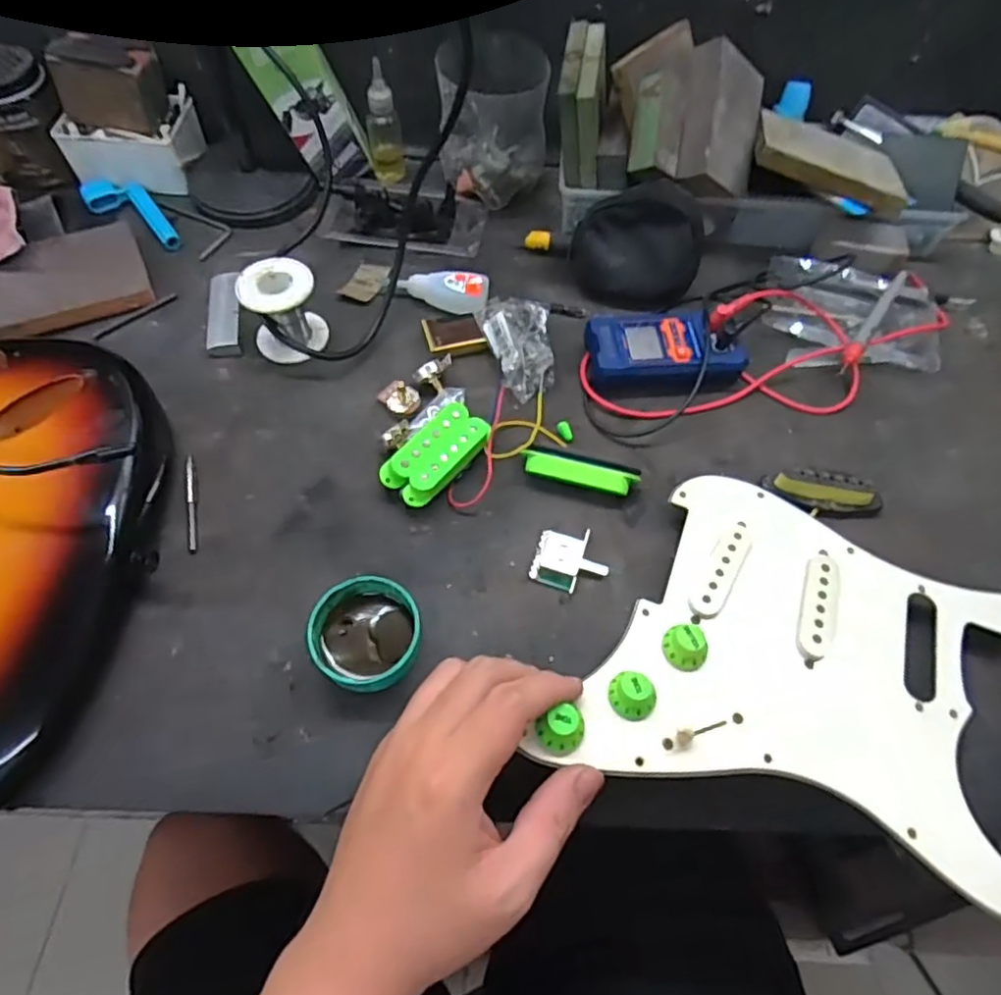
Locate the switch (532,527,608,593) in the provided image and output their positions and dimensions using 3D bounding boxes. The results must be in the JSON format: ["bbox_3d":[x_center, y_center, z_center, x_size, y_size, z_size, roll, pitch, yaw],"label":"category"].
[{"bbox_3d":[0.044,0.040,0.400,0.045,0.013,0.039,15,62,6],"label":"switch"}]

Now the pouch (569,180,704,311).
[{"bbox_3d":[0.111,-0.197,0.503,0.094,0.068,0.064,-9,62,-7],"label":"pouch"}]

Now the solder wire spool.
[{"bbox_3d":[-0.162,-0.141,0.472,0.054,0.052,0.052,-31,67,-17],"label":"solder wire spool"}]

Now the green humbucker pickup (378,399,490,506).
[{"bbox_3d":[-0.042,-0.028,0.428,0.040,0.024,0.078,35,66,16],"label":"green humbucker pickup"}]

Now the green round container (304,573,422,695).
[{"bbox_3d":[-0.077,0.080,0.366,0.060,0.026,0.062,1,61,-2],"label":"green round container"}]

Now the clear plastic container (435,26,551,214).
[{"bbox_3d":[-0.006,-0.329,0.549,0.092,0.097,0.082,-4,62,-4],"label":"clear plastic container"}]

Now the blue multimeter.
[{"bbox_3d":[0.123,-0.107,0.477,0.113,0.026,0.065,-5,62,-5],"label":"blue multimeter"}]

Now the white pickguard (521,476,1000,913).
[{"bbox_3d":[0.167,0.086,0.351,0.237,0.027,0.195,19,63,8],"label":"white pickguard"}]

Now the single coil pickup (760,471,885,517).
[{"bbox_3d":[0.220,-0.003,0.425,0.077,0.019,0.024,6,61,1],"label":"single coil pickup"}]

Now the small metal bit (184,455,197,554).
[{"bbox_3d":[-0.205,0.004,0.418,0.007,0.006,0.076,-12,63,-9],"label":"small metal bit"}]

